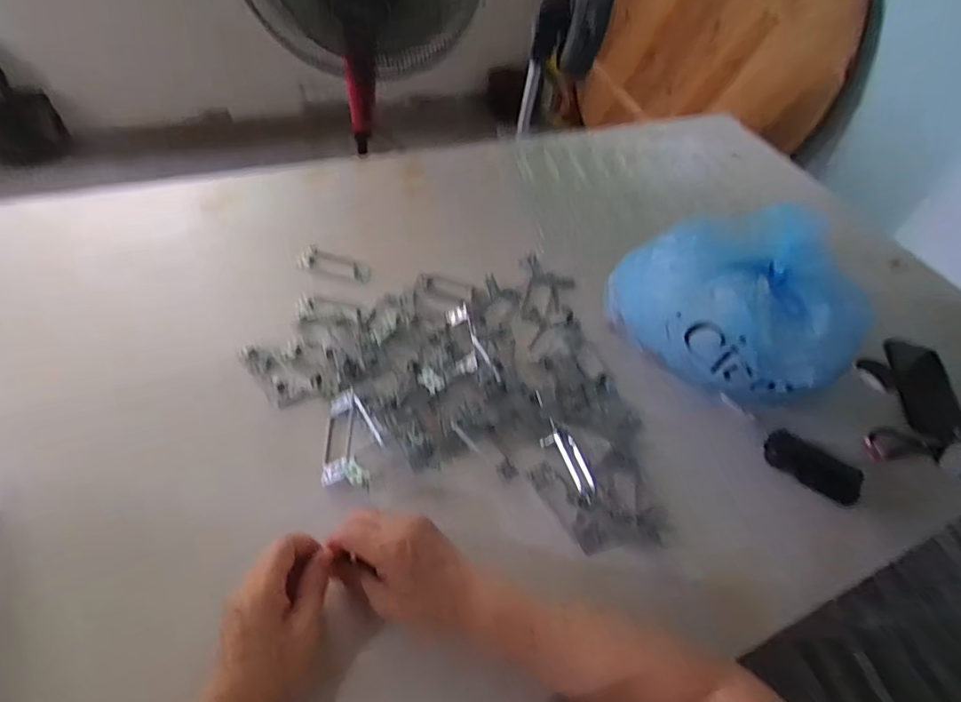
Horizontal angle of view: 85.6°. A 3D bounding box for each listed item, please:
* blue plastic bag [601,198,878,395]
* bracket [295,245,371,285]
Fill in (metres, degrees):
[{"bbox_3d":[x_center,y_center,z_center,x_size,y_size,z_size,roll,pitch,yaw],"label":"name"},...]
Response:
[{"bbox_3d":[0.329,-0.075,0.724,0.277,0.174,0.239,28,53,13],"label":"blue plastic bag"},{"bbox_3d":[-0.219,-0.133,0.778,0.109,0.026,0.046,13,51,1],"label":"bracket"}]

